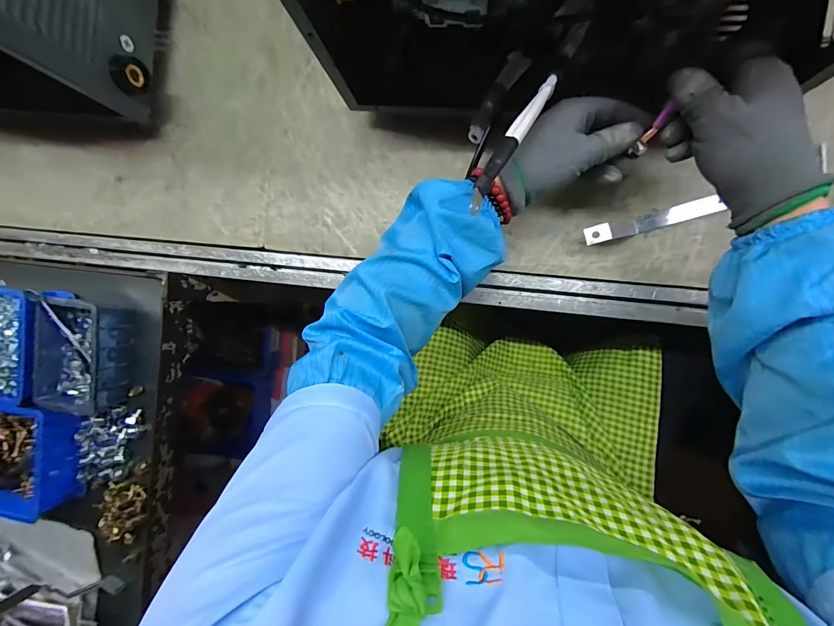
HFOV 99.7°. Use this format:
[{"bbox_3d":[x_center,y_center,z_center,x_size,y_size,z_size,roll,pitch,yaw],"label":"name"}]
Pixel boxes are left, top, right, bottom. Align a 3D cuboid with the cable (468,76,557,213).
[{"bbox_3d":[0.075,-0.136,0.277,0.014,0.008,0.131,31,79,6],"label":"cable"}]

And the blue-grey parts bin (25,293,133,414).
[{"bbox_3d":[-0.444,0.056,0.478,0.096,0.065,0.150,13,95,8],"label":"blue-grey parts bin"}]

